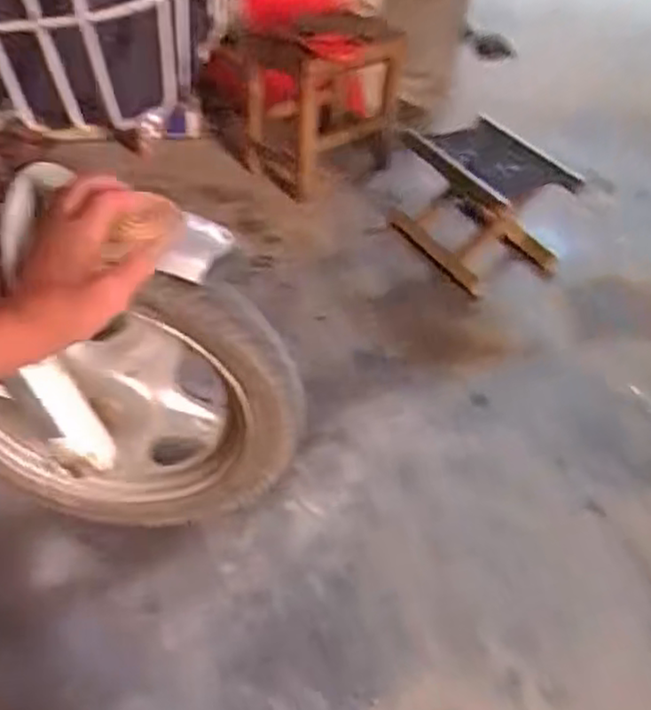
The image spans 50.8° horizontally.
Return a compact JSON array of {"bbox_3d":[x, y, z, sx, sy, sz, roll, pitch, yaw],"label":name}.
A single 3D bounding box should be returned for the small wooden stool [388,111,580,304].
[{"bbox_3d":[0.286,-0.294,1.317,0.212,0.193,0.308,-22,51,-26],"label":"small wooden stool"}]

